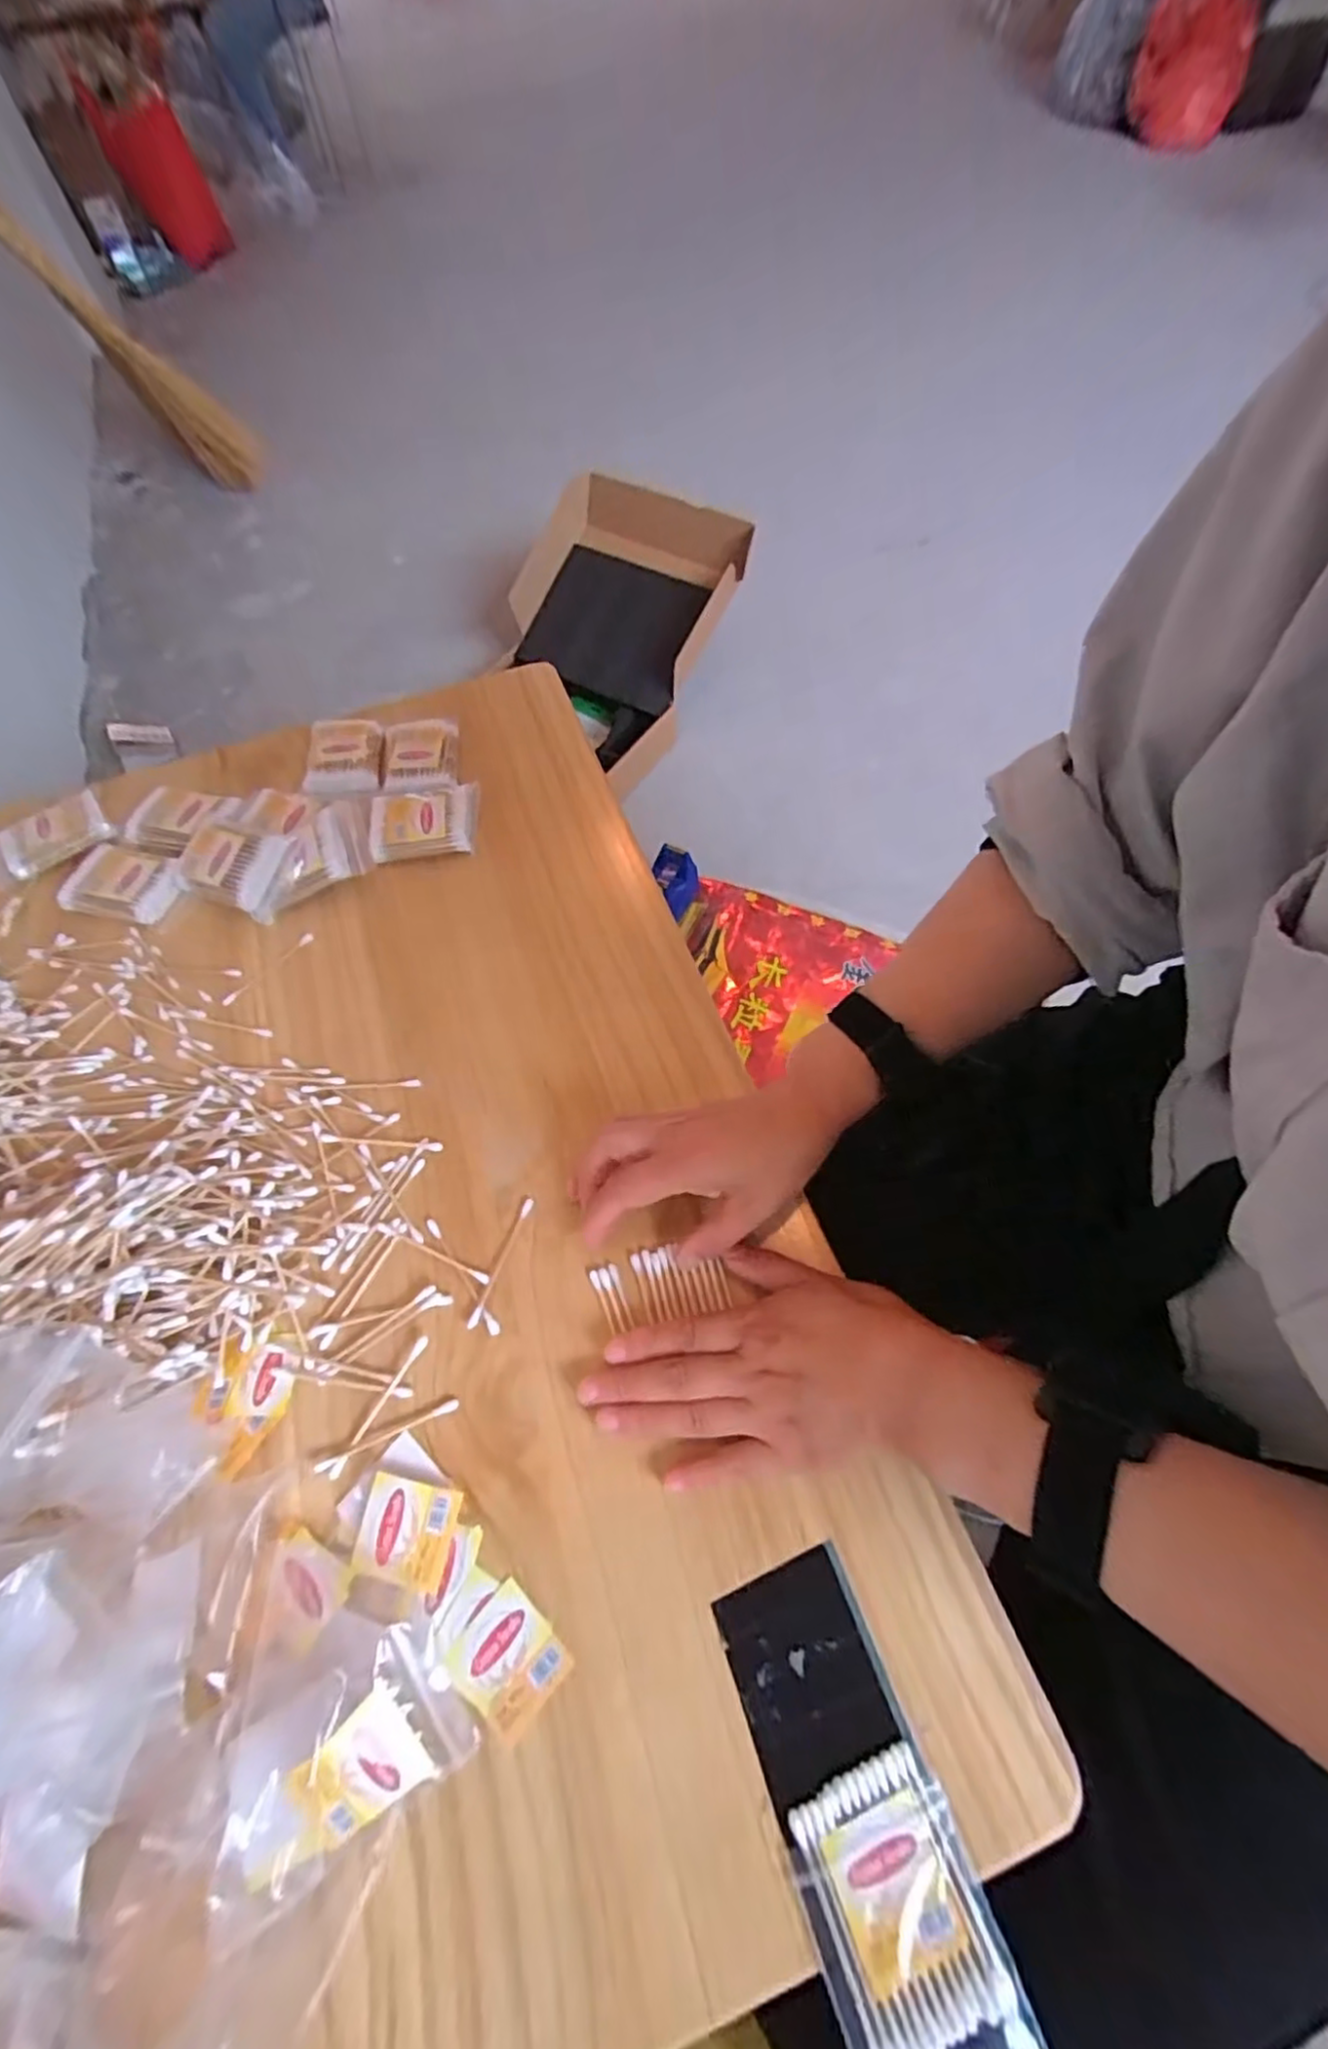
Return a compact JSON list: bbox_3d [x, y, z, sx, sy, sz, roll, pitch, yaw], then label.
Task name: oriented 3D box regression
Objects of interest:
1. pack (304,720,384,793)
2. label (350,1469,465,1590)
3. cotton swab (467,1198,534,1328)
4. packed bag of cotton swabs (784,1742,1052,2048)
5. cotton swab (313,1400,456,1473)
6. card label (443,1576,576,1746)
[{"bbox_3d":[-0.256,-0.216,0.546,0.058,0.012,0.075,-8,62,-1],"label":"pack"},{"bbox_3d":[-0.118,0.231,0.314,0.042,0.004,0.039,9,69,4],"label":"label"},{"bbox_3d":[-0.088,0.128,0.372,0.006,0.004,0.071,17,65,12],"label":"cotton swab"},{"bbox_3d":[0.093,0.342,0.246,0.064,0.009,0.109,-21,63,-8],"label":"packed bag of cotton swabs"},{"bbox_3d":[-0.134,0.200,0.333,0.068,0.008,0.005,-22,63,-9],"label":"cotton swab"},{"bbox_3d":[-0.067,0.275,0.296,0.042,0.004,0.039,35,72,22],"label":"card label"}]

